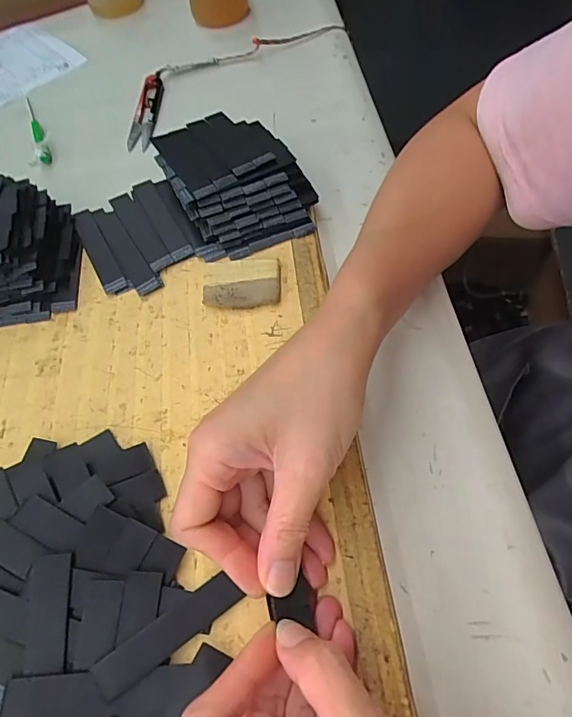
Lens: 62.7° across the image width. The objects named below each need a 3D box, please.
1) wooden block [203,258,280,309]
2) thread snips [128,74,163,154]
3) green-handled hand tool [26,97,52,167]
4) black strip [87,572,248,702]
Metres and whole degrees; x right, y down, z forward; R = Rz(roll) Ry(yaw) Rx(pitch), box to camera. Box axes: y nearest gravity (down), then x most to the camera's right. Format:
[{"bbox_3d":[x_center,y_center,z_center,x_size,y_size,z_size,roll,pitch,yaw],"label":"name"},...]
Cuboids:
[{"bbox_3d":[-0.031,-0.054,0.331,0.054,0.008,0.038,0,60,3],"label":"wooden block"},{"bbox_3d":[-0.138,-0.241,0.458,0.023,0.011,0.101,-2,61,3],"label":"thread snips"},{"bbox_3d":[-0.246,-0.229,0.462,0.011,0.014,0.115,-24,62,-9],"label":"green-handled hand tool"},{"bbox_3d":[-0.057,0.132,0.226,0.072,0.006,0.017,-33,64,-15],"label":"black strip"}]

